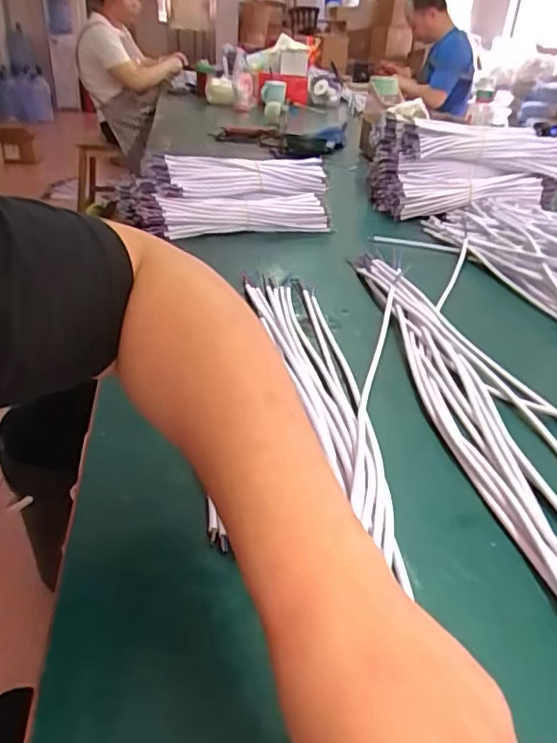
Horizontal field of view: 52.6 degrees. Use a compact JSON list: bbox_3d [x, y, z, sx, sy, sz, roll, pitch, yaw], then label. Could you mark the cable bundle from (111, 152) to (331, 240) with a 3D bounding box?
[{"bbox_3d":[-0.077,-0.283,0.934,0.349,0.112,0.122,-7,33,-16],"label":"cable bundle"}]

